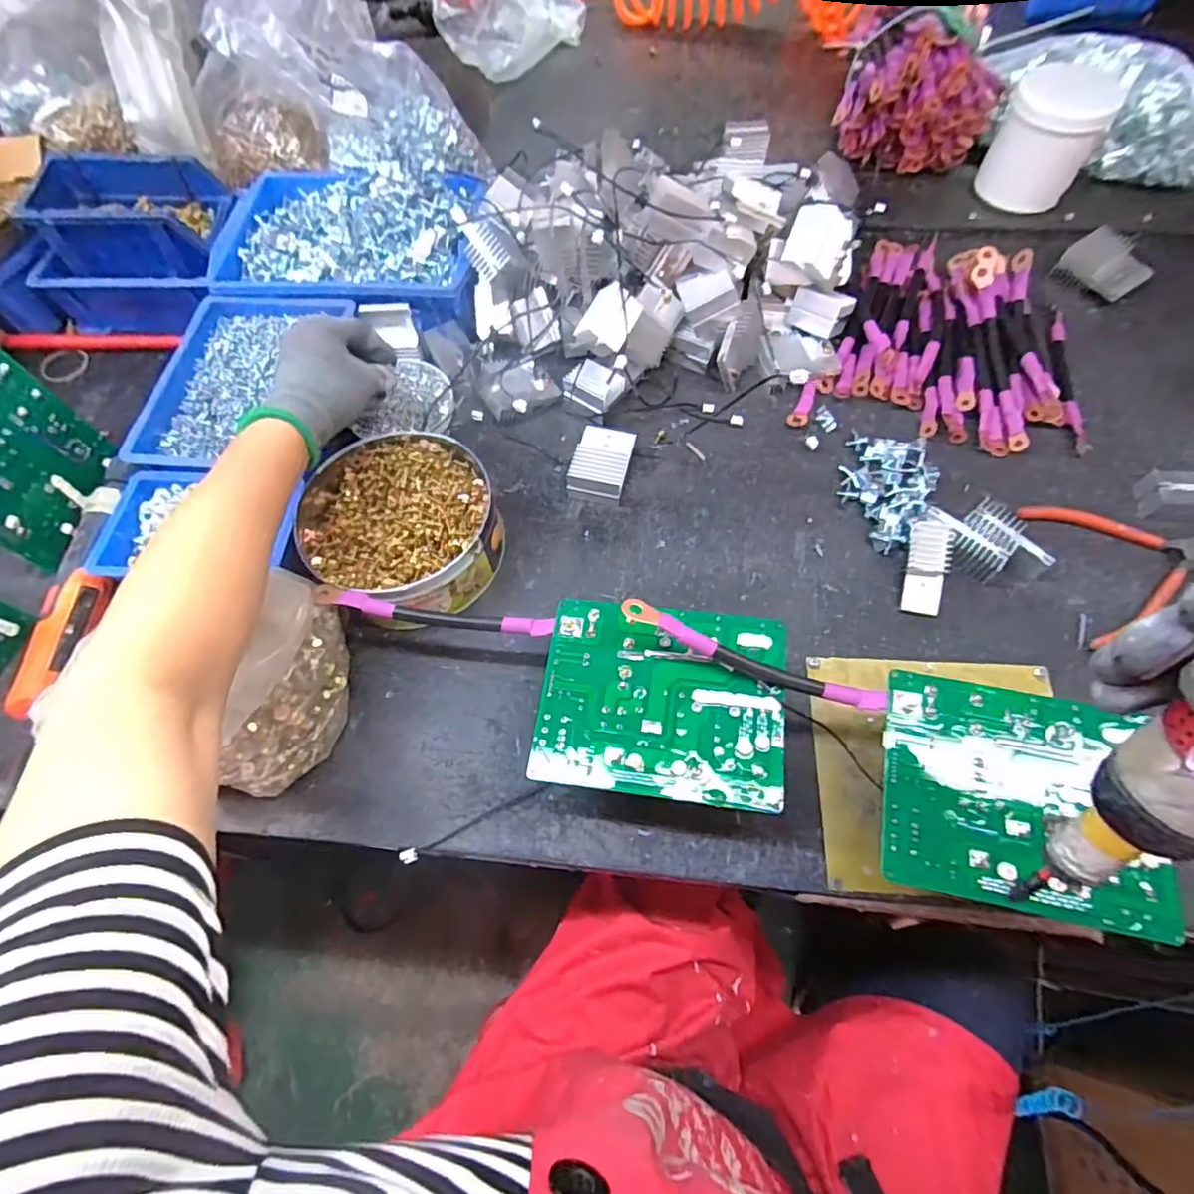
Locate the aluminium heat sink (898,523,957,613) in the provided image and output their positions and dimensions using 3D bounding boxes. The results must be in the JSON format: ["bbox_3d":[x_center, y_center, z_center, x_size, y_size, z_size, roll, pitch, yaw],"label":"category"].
[{"bbox_3d":[0.253,-0.023,0.474,0.030,0.012,0.072,12,87,8],"label":"aluminium heat sink"}]

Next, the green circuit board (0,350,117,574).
[{"bbox_3d":[-0.449,-0.107,0.480,0.012,0.133,0.119,11,66,10],"label":"green circuit board"}]

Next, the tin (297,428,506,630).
[{"bbox_3d":[-0.155,-0.060,0.499,0.158,0.055,0.147,-1,63,1],"label":"tin"}]

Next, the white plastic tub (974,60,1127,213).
[{"bbox_3d":[0.483,-0.492,0.666,0.093,0.102,0.080,33,70,17],"label":"white plastic tub"}]

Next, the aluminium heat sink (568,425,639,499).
[{"bbox_3d":[0.005,-0.117,0.536,0.046,0.030,0.067,12,64,7],"label":"aluminium heat sink"}]

